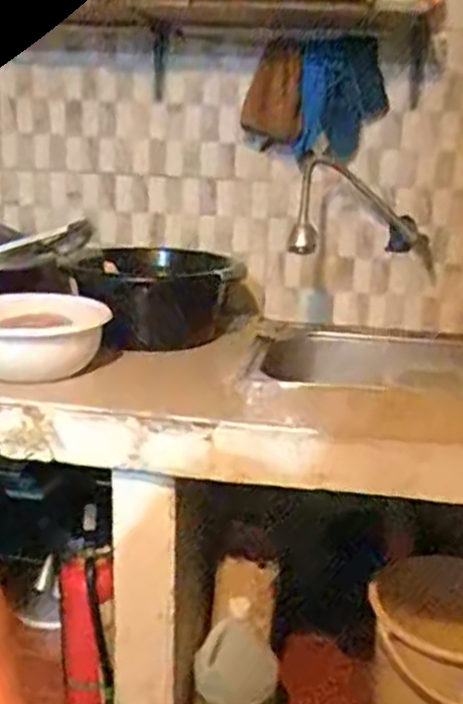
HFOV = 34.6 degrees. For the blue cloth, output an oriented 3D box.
[{"bbox_3d":[0.245,-0.561,1.648,0.183,0.243,0.060,3,16,5],"label":"blue cloth"}]

